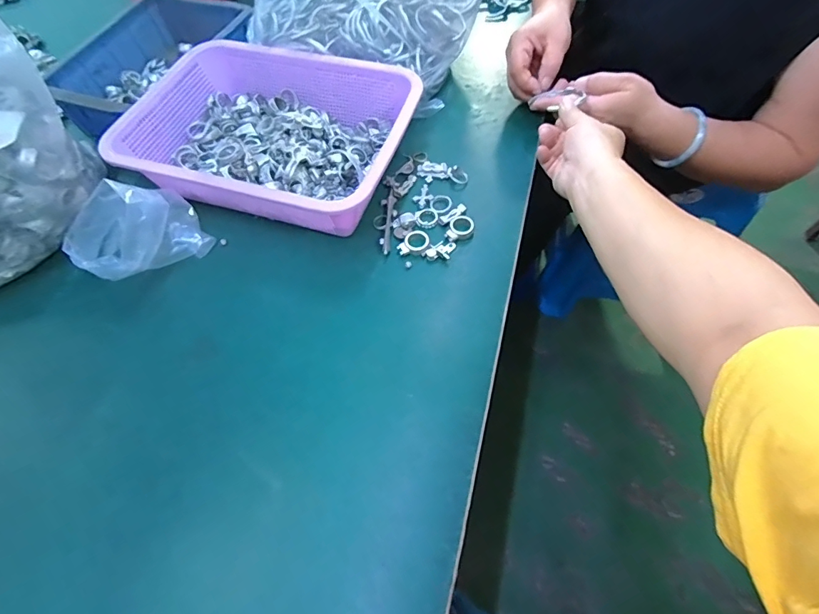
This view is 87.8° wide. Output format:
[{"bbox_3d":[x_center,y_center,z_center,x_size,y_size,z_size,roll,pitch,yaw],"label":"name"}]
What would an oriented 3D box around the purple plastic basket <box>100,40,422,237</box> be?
[{"bbox_3d":[-0.157,-0.199,0.497,0.302,0.077,0.226,14,62,9],"label":"purple plastic basket"}]

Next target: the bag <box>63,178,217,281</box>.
[{"bbox_3d":[-0.287,-0.080,0.435,0.124,0.082,0.082,-34,66,-16],"label":"bag"}]

